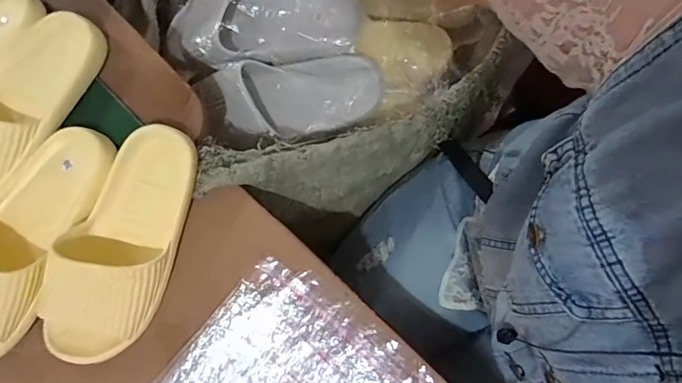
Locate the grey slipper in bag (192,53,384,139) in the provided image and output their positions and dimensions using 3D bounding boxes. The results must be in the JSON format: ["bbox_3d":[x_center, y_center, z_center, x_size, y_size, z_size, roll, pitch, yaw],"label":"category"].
[{"bbox_3d":[-0.071,-0.122,0.590,0.248,0.063,0.094,-4,83,2],"label":"grey slipper in bag"}]

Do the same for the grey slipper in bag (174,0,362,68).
[{"bbox_3d":[-0.101,-0.219,0.589,0.246,0.066,0.116,-1,83,3],"label":"grey slipper in bag"}]

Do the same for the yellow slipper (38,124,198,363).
[{"bbox_3d":[-0.214,0.052,0.449,0.097,0.065,0.247,16,83,6],"label":"yellow slipper"}]

